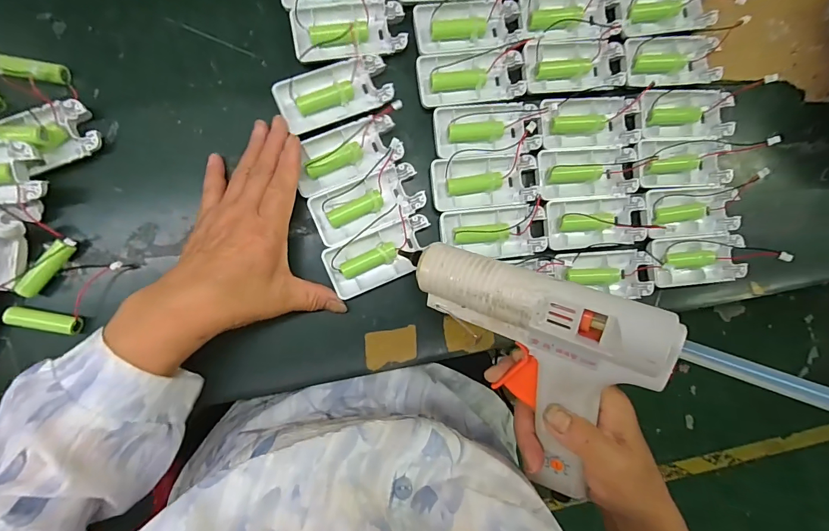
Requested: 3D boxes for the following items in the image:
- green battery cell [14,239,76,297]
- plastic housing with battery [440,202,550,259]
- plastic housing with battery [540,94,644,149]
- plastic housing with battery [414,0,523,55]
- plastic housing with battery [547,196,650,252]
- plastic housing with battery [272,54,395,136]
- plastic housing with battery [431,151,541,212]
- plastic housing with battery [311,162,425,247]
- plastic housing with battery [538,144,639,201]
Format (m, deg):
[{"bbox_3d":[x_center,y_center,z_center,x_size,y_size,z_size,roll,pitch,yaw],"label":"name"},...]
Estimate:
[{"bbox_3d":[-0.292,0.003,0.315,0.012,0.012,0.051,40,83,-5],"label":"green battery cell"},{"bbox_3d":[0.072,-0.029,0.357,0.095,0.018,0.044,-6,89,-8],"label":"plastic housing with battery"},{"bbox_3d":[0.163,-0.132,0.370,0.094,0.017,0.048,-2,89,-8],"label":"plastic housing with battery"},{"bbox_3d":[0.048,-0.212,0.357,0.093,0.013,0.047,-4,89,-8],"label":"plastic housing with battery"},{"bbox_3d":[0.166,-0.040,0.367,0.091,0.021,0.044,-6,89,-8],"label":"plastic housing with battery"},{"bbox_3d":[-0.068,-0.146,0.342,0.094,0.015,0.042,-23,91,-8],"label":"plastic housing with battery"},{"bbox_3d":[0.063,-0.077,0.355,0.094,0.015,0.048,-6,89,-8],"label":"plastic housing with battery"},{"bbox_3d":[-0.041,-0.053,0.347,0.093,0.018,0.042,-23,91,-8],"label":"plastic housing with battery"},{"bbox_3d":[0.158,-0.085,0.370,0.090,0.019,0.043,-4,89,-8],"label":"plastic housing with battery"}]

